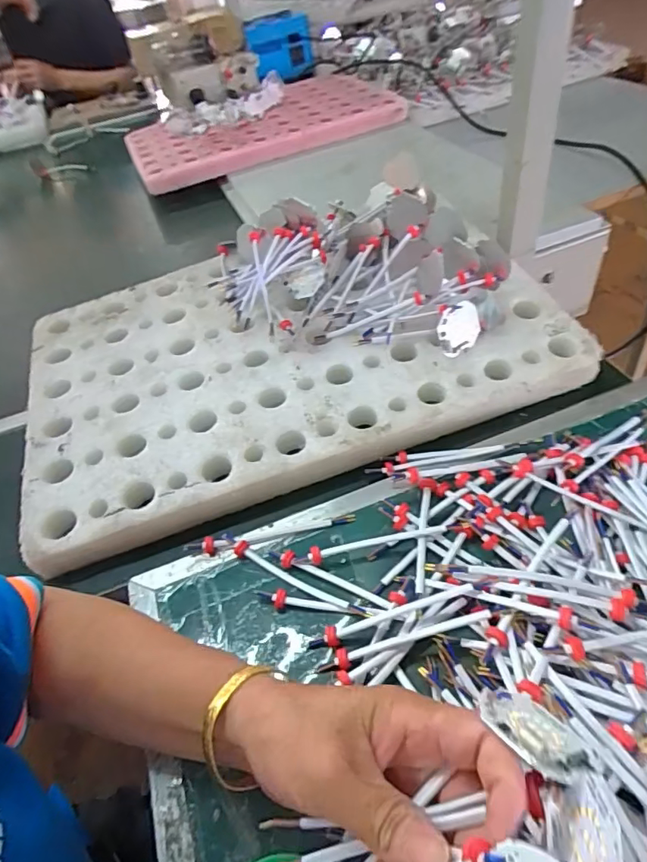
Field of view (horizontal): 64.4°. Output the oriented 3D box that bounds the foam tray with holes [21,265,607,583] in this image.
[{"bbox_3d":[-0.048,-0.093,0.572,0.547,0.058,0.360,-17,47,-10],"label":"foam tray with holes"}]

